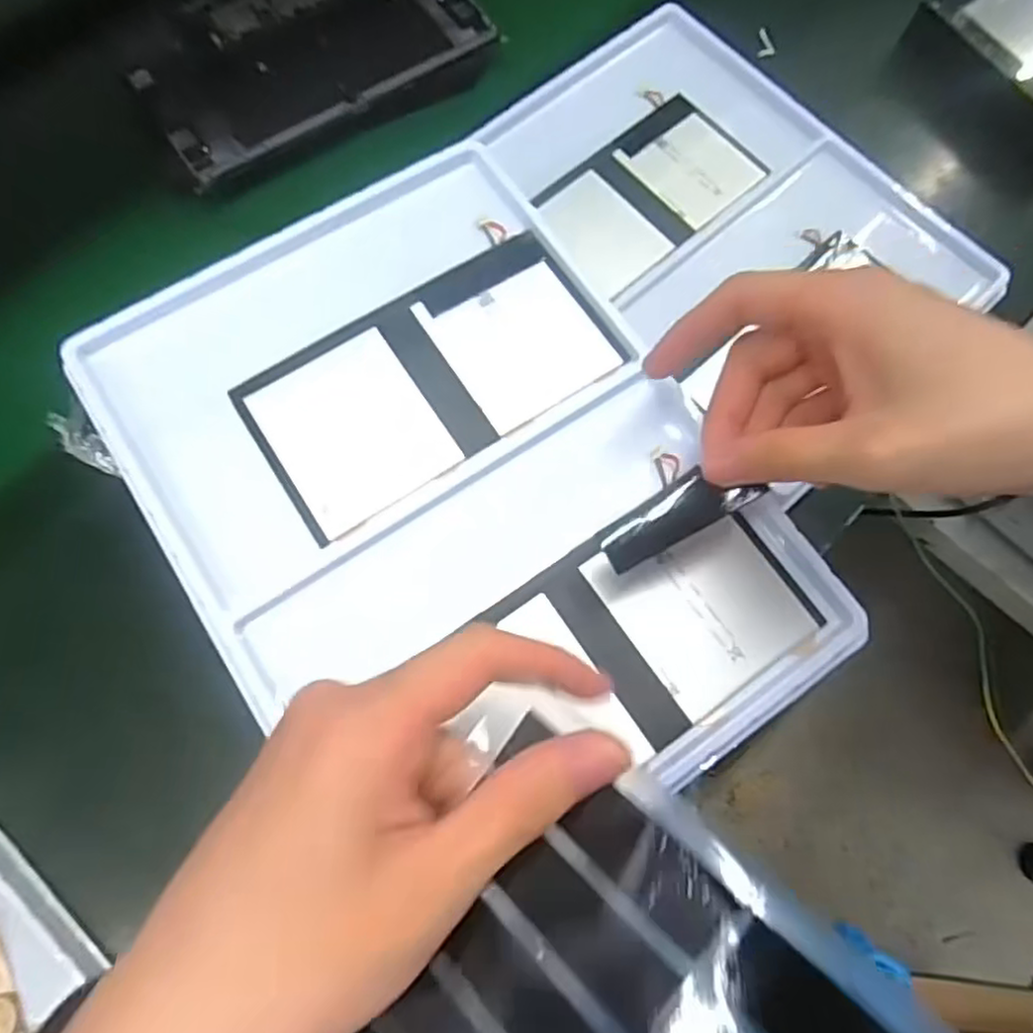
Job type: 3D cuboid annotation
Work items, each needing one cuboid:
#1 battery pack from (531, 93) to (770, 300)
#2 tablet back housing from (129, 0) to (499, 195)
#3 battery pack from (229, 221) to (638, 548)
[{"bbox_3d":[0.093,-0.228,0.481,0.154,0.008,0.088,-41,76,-13],"label":"battery pack"},{"bbox_3d":[-0.161,-0.359,0.531,0.252,0.013,0.168,-30,74,-11],"label":"tablet back housing"},{"bbox_3d":[-0.039,-0.069,0.337,0.174,0.009,0.089,-32,75,-11],"label":"battery pack"}]

